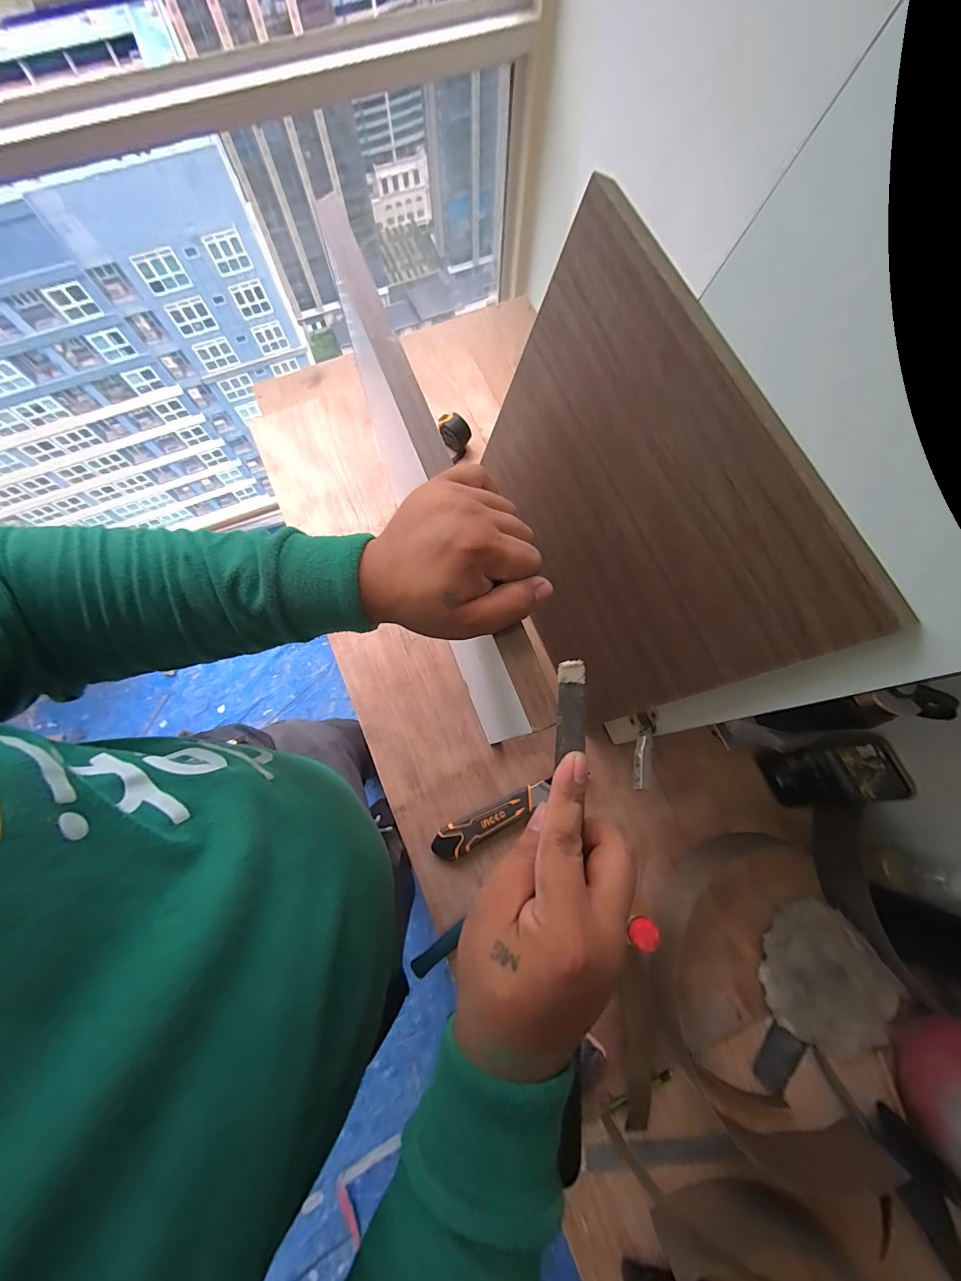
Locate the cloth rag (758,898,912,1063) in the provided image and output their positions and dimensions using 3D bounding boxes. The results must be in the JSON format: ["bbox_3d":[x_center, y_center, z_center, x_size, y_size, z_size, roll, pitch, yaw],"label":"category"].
[{"bbox_3d":[0.487,0.487,0.596,0.158,0.028,0.186,-38,82,1],"label":"cloth rag"}]

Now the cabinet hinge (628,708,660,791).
[{"bbox_3d":[0.217,0.145,0.566,0.024,0.048,0.102,9,76,2],"label":"cabinet hinge"}]

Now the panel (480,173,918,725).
[{"bbox_3d":[0.145,-0.149,0.508,0.022,0.392,0.452,-19,78,-22],"label":"panel"}]

